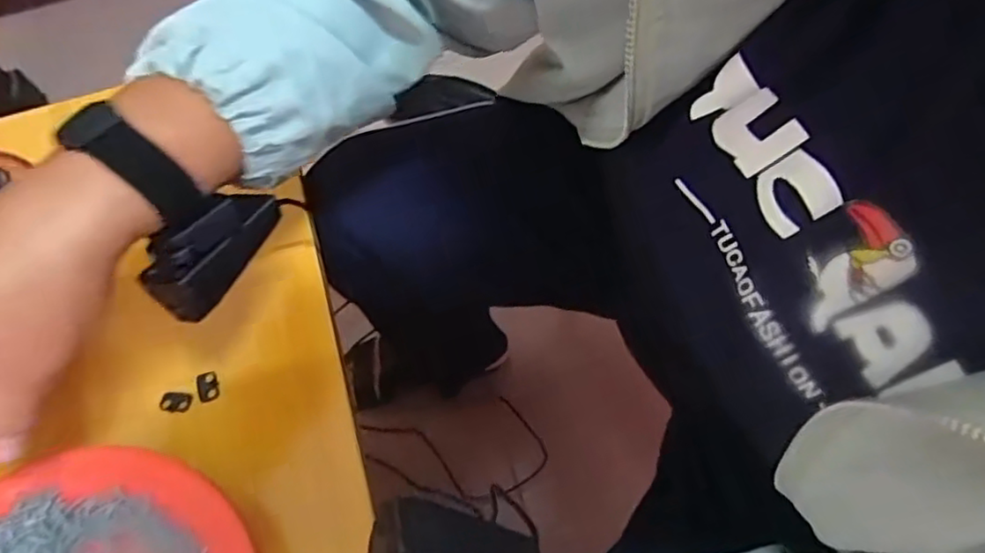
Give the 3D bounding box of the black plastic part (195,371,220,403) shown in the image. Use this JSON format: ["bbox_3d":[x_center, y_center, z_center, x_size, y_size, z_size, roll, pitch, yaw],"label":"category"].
[{"bbox_3d":[-0.170,0.066,0.384,0.012,0.004,0.017,-16,64,-6],"label":"black plastic part"}]

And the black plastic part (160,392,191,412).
[{"bbox_3d":[-0.187,0.074,0.379,0.017,0.004,0.011,-1,64,1],"label":"black plastic part"}]

